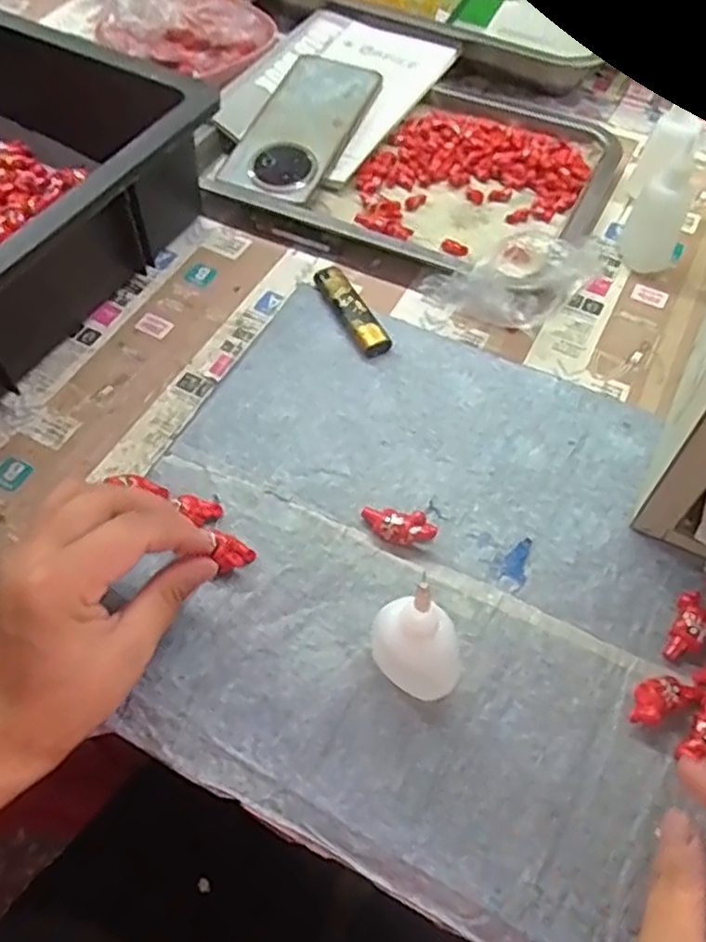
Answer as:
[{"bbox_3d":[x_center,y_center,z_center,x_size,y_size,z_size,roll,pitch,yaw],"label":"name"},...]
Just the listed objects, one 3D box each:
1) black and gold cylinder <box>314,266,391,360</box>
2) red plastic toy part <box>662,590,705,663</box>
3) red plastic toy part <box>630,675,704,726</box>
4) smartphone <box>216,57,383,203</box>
[{"bbox_3d":[-0.001,-0.108,0.478,0.019,0.012,0.081,-24,60,-14],"label":"black and gold cylinder"},{"bbox_3d":[0.169,0.079,0.359,0.018,0.012,0.037,32,63,19],"label":"red plastic toy part"},{"bbox_3d":[0.147,0.108,0.339,0.036,0.013,0.018,-20,59,-11],"label":"red plastic toy part"},{"bbox_3d":[-0.039,-0.275,0.562,0.077,0.012,0.156,24,67,6],"label":"smartphone"}]

